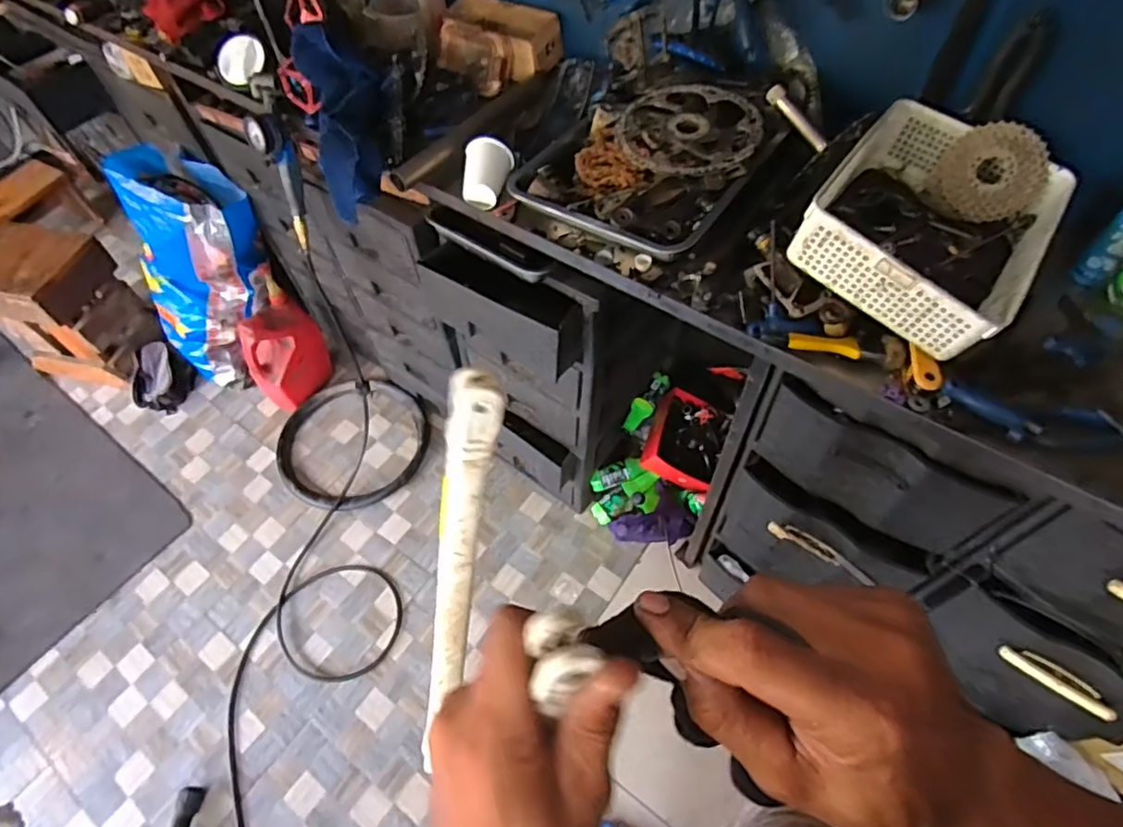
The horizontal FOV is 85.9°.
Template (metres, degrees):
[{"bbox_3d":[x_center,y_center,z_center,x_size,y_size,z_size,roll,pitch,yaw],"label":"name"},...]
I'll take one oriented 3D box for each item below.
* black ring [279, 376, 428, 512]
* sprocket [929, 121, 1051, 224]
[{"bbox_3d":[-0.584,0.072,1.689,0.391,0.052,0.402,1,58,-1],"label":"black ring"},{"bbox_3d":[0.571,-0.318,0.805,0.126,0.122,0.051,33,22,15],"label":"sprocket"}]

